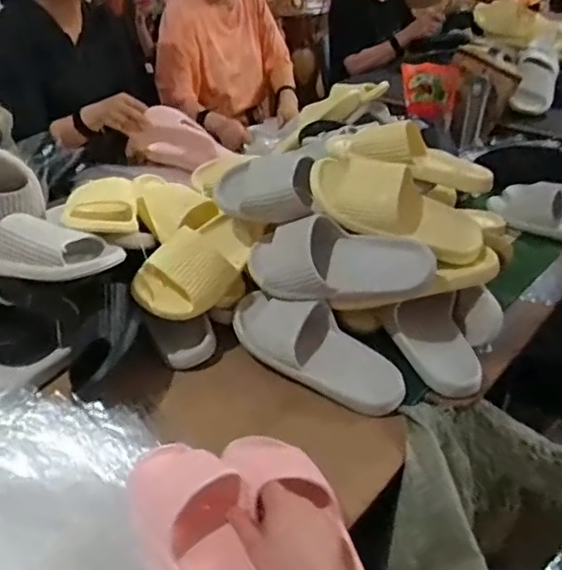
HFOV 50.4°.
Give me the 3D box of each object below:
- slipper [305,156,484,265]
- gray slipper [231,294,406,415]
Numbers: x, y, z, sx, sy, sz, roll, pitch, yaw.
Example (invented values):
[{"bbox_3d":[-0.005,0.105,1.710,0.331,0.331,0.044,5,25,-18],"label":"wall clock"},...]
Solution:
[{"bbox_3d":[0.164,-0.110,0.832,0.243,0.096,0.109,20,29,-14],"label":"slipper"},{"bbox_3d":[0.041,0.080,0.795,0.263,0.070,0.091,23,38,32],"label":"gray slipper"}]

